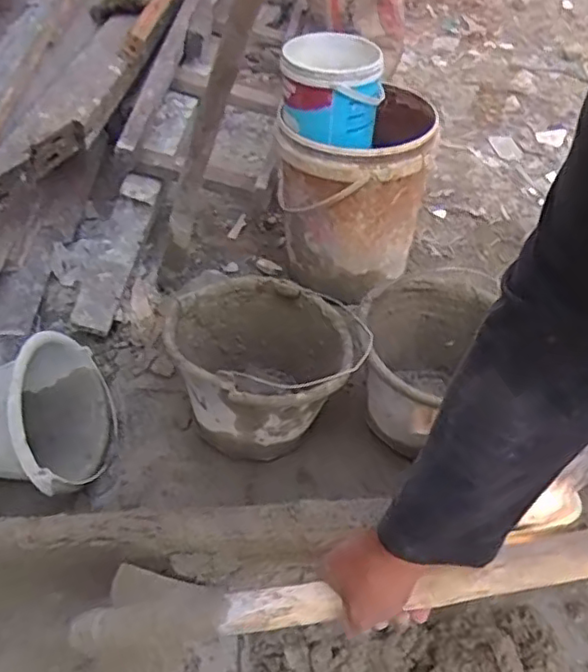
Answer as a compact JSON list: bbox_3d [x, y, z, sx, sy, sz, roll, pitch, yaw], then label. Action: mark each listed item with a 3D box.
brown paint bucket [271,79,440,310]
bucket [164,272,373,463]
[{"bbox_3d":[0.122,-0.298,1.291,0.285,0.315,0.284,-1,46,2],"label":"brown paint bucket"},{"bbox_3d":[-0.043,0.048,1.072,0.284,0.211,0.284,-1,46,2],"label":"bucket"}]

